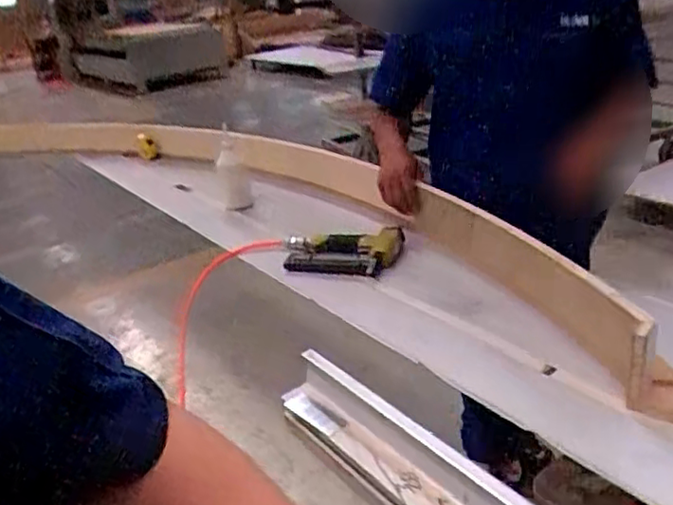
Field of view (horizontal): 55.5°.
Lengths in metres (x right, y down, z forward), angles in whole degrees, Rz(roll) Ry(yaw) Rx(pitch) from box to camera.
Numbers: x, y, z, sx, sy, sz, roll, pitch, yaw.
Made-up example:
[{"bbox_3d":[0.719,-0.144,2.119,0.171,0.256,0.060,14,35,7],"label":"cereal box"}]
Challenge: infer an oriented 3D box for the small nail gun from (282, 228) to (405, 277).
[{"bbox_3d":[0.000,-0.007,1.166,0.227,0.064,0.106,3,26,19],"label":"small nail gun"}]

